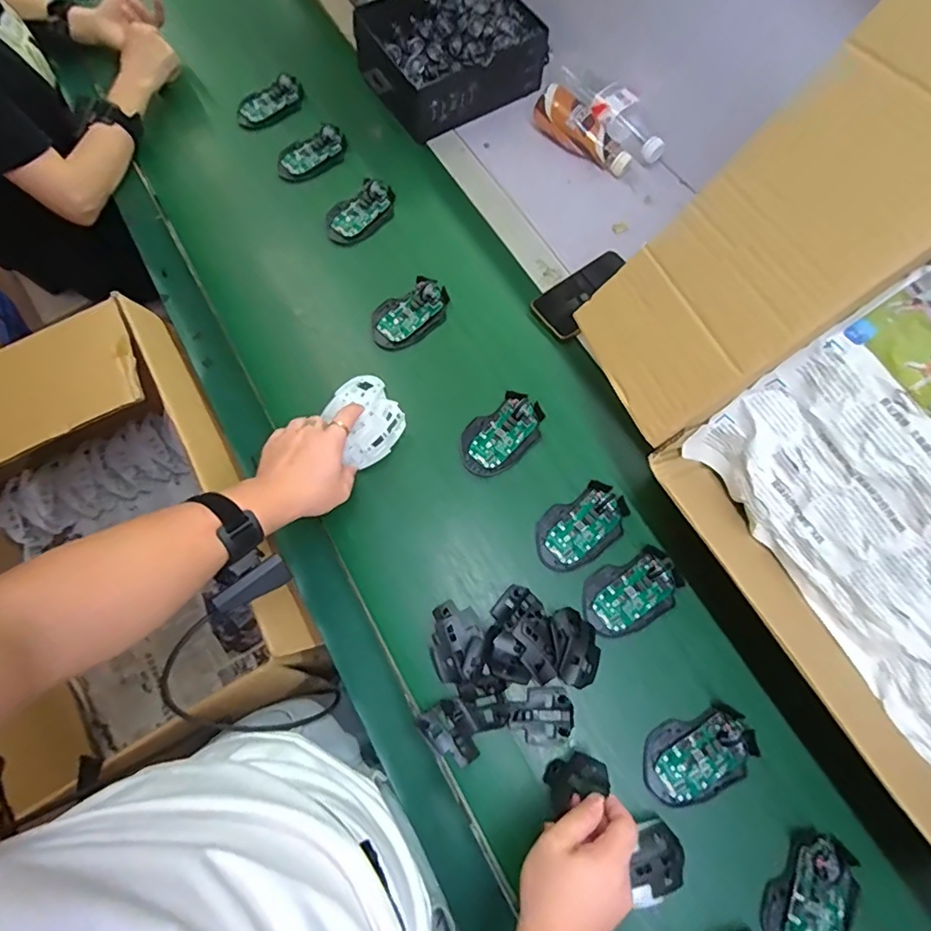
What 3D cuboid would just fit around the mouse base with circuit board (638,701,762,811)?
[{"bbox_3d":[0.236,0.292,0.524,0.115,0.020,0.077,-22,70,-8],"label":"mouse base with circuit board"}]

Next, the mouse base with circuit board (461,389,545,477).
[{"bbox_3d":[0.044,-0.037,0.644,0.113,0.029,0.069,-38,72,-13],"label":"mouse base with circuit board"}]

